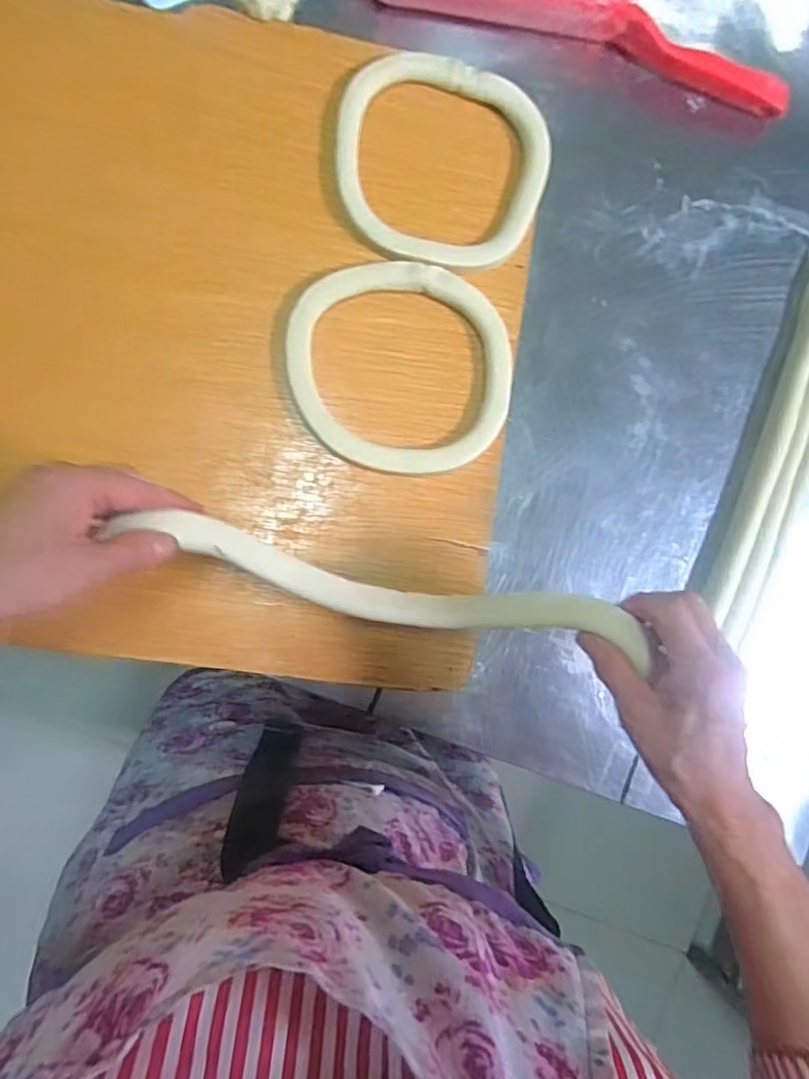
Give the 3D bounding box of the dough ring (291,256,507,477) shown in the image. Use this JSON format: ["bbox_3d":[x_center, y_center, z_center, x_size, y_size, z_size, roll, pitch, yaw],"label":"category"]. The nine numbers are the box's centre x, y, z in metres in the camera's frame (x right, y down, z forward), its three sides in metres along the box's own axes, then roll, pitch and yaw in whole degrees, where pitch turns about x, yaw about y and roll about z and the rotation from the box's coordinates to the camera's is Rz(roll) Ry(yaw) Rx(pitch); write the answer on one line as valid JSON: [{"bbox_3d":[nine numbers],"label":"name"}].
[{"bbox_3d":[-0.003,-0.136,0.499,0.174,0.016,0.162,0,88,-9],"label":"dough ring"}]

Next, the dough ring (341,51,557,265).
[{"bbox_3d":[0.031,-0.305,0.503,0.167,0.021,0.154,0,88,-9],"label":"dough ring"}]

